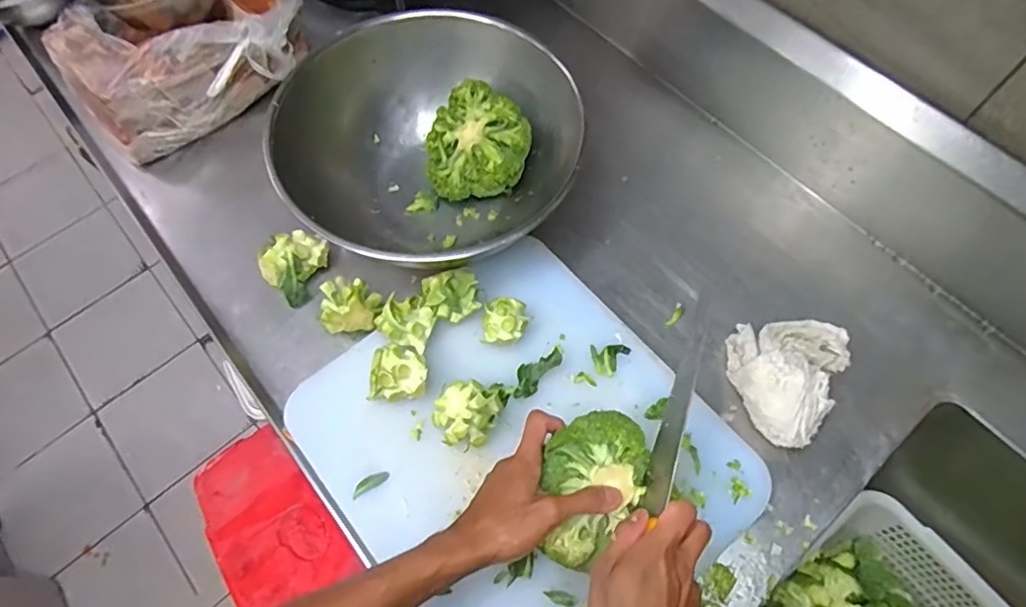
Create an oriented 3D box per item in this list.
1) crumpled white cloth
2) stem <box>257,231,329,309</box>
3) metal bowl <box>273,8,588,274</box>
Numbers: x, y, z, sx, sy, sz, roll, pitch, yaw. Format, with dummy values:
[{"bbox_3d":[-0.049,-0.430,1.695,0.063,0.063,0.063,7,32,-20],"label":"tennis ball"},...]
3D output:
[{"bbox_3d":[0.292,0.062,0.616,0.113,0.058,0.158,38,71,17],"label":"crumpled white cloth"},{"bbox_3d":[-0.251,-0.046,0.675,0.055,0.061,0.076,39,71,18],"label":"stem"},{"bbox_3d":[-0.085,-0.197,0.684,0.312,0.121,0.279,20,67,11],"label":"metal bowl"}]

